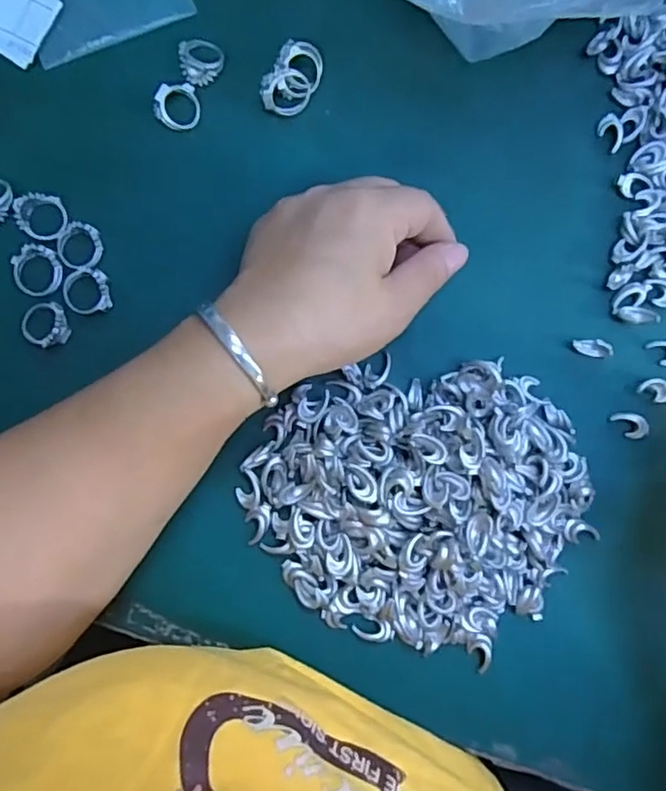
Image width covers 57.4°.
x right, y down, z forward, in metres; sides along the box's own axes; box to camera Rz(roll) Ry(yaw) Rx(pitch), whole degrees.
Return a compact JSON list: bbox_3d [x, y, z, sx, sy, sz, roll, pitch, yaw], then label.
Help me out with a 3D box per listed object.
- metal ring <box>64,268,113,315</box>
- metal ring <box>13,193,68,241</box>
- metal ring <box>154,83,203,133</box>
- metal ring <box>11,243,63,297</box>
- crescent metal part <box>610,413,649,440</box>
[{"bbox_3d":[-0.118,-0.050,0.291,0.021,0.007,0.021,0,87,-3],"label":"metal ring"},{"bbox_3d":[-0.140,-0.085,0.289,0.024,0.005,0.022,0,87,-3],"label":"metal ring"},{"bbox_3d":[-0.075,-0.140,0.296,0.022,0.005,0.021,-19,115,-24],"label":"metal ring"},{"bbox_3d":[-0.141,-0.060,0.289,0.022,0.004,0.024,-2,104,-7],"label":"metal ring"},{"bbox_3d":[0.153,0.015,0.310,0.013,0.004,0.018,-39,91,-2],"label":"crescent metal part"}]

